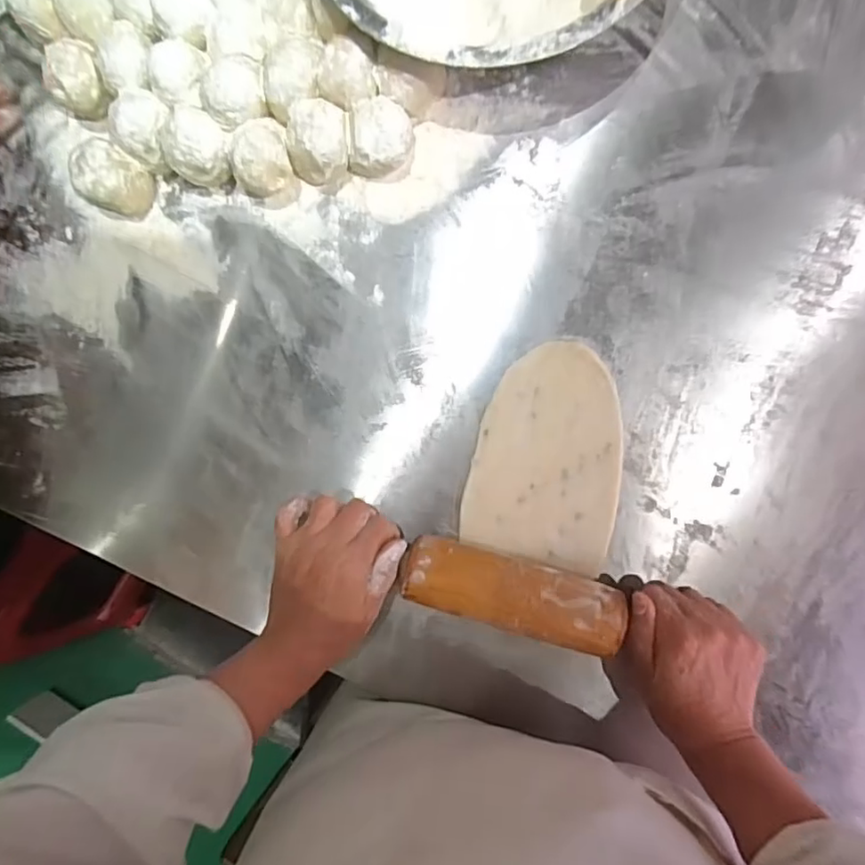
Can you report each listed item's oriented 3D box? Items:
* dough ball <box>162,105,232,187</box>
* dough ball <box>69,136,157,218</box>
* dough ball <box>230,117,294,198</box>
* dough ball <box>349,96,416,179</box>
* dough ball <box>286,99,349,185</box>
[{"bbox_3d":[-0.187,-0.227,0.476,0.055,0.053,0.048,42,96,2],"label":"dough ball"},{"bbox_3d":[-0.261,-0.207,0.486,0.044,0.049,0.045,0,93,5],"label":"dough ball"},{"bbox_3d":[-0.133,-0.217,0.470,0.041,0.056,0.052,-12,91,6],"label":"dough ball"},{"bbox_3d":[-0.041,-0.229,0.462,0.047,0.046,0.049,0,93,5],"label":"dough ball"},{"bbox_3d":[-0.088,-0.225,0.467,0.047,0.052,0.049,0,93,5],"label":"dough ball"}]

